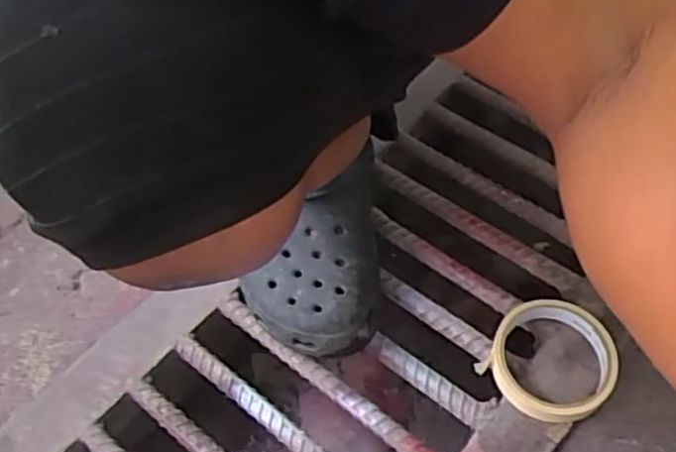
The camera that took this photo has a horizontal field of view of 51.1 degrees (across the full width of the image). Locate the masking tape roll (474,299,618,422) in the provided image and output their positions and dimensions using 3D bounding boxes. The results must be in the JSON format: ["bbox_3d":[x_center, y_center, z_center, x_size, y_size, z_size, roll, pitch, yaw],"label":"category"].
[{"bbox_3d":[0.157,0.098,0.520,0.088,0.023,0.094,0,58,1],"label":"masking tape roll"}]

